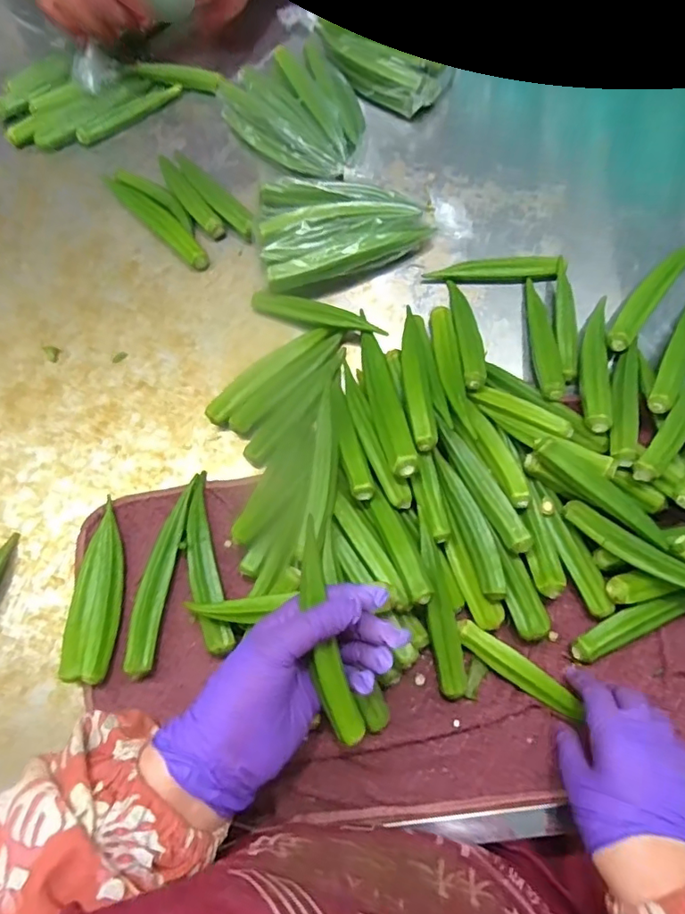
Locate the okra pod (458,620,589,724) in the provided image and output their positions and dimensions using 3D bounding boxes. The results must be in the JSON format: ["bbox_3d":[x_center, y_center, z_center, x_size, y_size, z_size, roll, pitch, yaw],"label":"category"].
[{"bbox_3d":[0.131,0.159,0.409,0.099,0.013,0.020,34,76,15],"label":"okra pod"}]

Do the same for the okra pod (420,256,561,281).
[{"bbox_3d":[0.145,-0.181,0.525,0.120,0.020,0.019,1,71,3],"label":"okra pod"}]

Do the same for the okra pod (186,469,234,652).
[{"bbox_3d":[-0.116,0.086,0.457,0.026,0.016,0.151,-13,71,-2],"label":"okra pod"}]

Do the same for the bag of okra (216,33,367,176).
[{"bbox_3d":[-0.044,-0.368,0.591,0.121,0.044,0.166,-34,73,-9],"label":"bag of okra"}]

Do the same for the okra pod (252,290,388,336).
[{"bbox_3d":[-0.025,-0.134,0.516,0.130,0.023,0.020,14,72,7],"label":"okra pod"}]

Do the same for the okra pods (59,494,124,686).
[{"bbox_3d":[-0.205,0.113,0.459,0.041,0.021,0.143,3,71,4],"label":"okra pods"}]

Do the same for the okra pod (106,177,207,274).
[{"bbox_3d":[-0.197,-0.251,0.576,0.160,0.014,0.025,43,78,15],"label":"okra pod"}]

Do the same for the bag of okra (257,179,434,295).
[{"bbox_3d":[0.003,-0.224,0.541,0.176,0.046,0.110,-11,71,-1],"label":"bag of okra"}]

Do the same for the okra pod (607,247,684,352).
[{"bbox_3d":[0.296,-0.157,0.513,0.026,0.020,0.159,39,77,14],"label":"okra pod"}]

